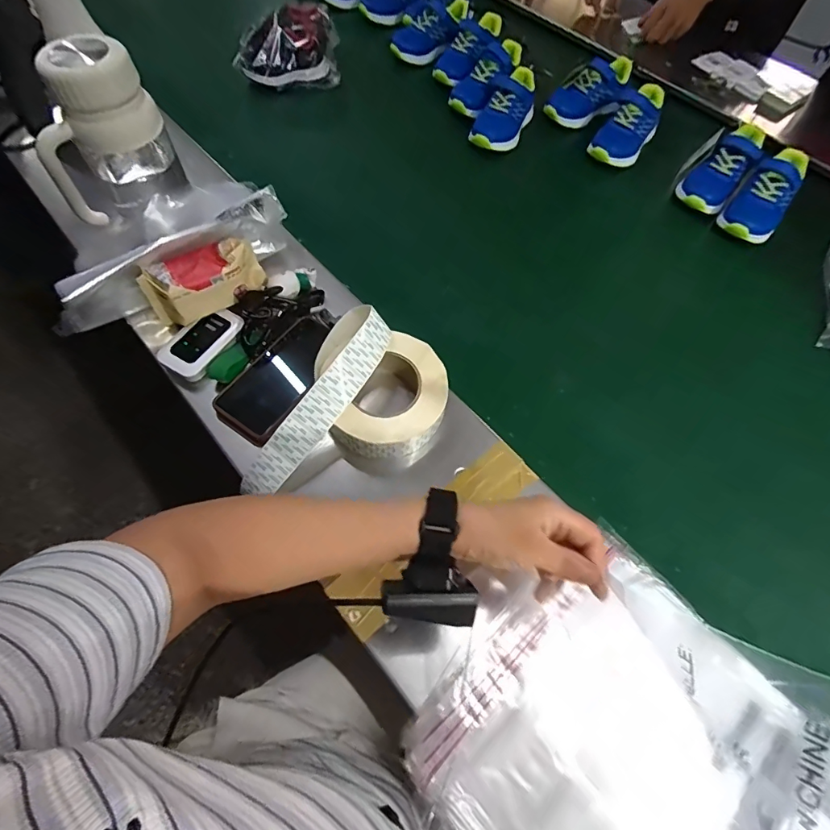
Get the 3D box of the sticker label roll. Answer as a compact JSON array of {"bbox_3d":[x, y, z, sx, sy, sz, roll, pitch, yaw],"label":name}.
[{"bbox_3d":[-0.060,0.001,0.476,0.147,0.071,0.216,25,64,10],"label":"sticker label roll"}]

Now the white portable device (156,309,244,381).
[{"bbox_3d":[-0.247,-0.088,0.539,0.056,0.014,0.097,34,66,14],"label":"white portable device"}]

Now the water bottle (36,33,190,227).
[{"bbox_3d":[-0.359,-0.316,0.544,0.100,0.170,0.123,20,64,8],"label":"water bottle"}]

